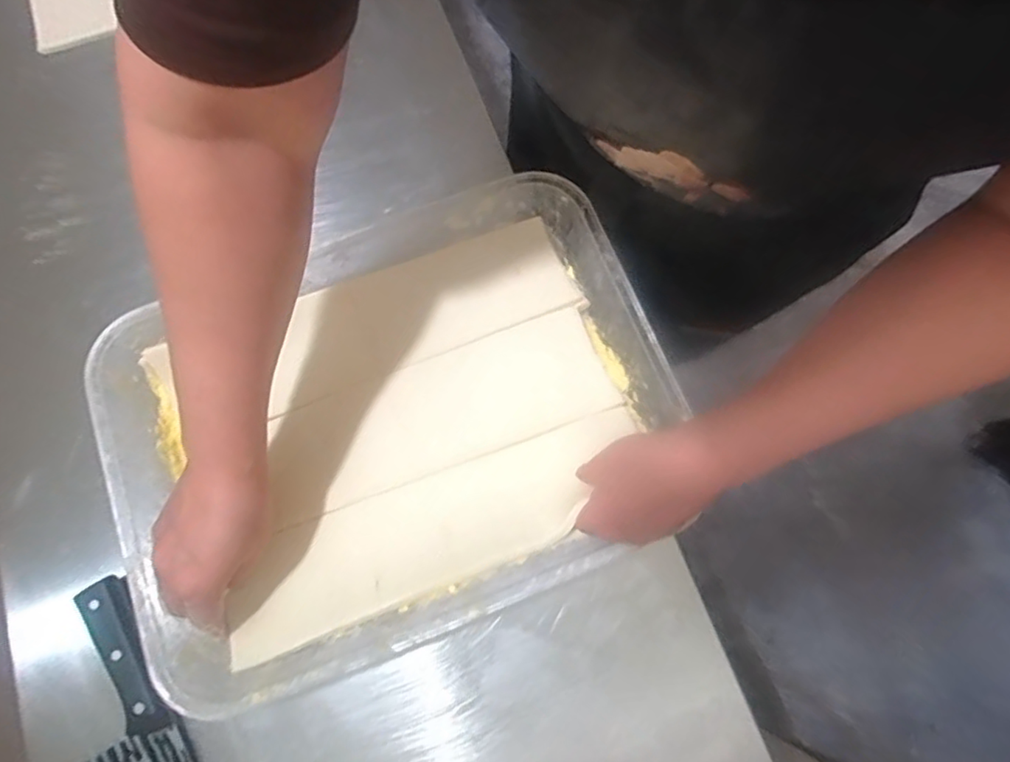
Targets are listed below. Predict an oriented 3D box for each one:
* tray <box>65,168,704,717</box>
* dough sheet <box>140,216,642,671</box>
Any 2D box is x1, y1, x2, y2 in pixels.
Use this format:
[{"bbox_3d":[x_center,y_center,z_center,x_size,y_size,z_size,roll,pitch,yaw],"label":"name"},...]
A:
[{"bbox_3d":[-0.079,0.037,0.432,0.385,0.047,0.269,-20,76,-5],"label":"tray"},{"bbox_3d":[-0.076,0.029,0.448,0.316,0.021,0.242,-20,77,-5],"label":"dough sheet"}]

